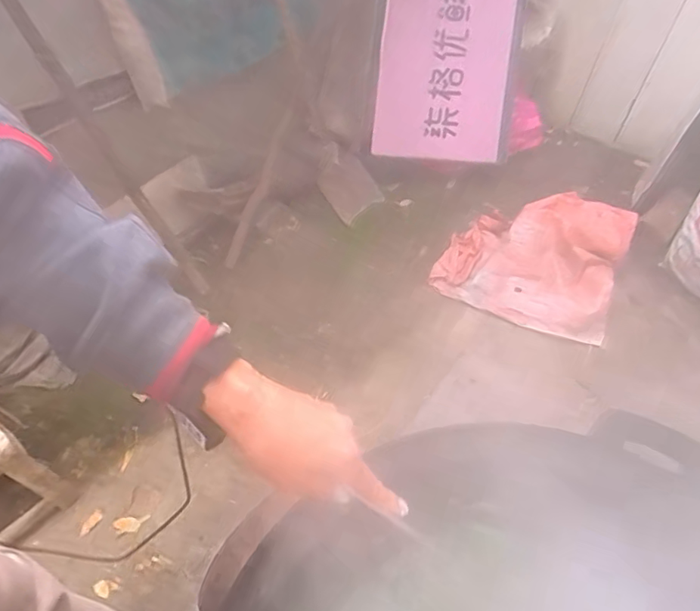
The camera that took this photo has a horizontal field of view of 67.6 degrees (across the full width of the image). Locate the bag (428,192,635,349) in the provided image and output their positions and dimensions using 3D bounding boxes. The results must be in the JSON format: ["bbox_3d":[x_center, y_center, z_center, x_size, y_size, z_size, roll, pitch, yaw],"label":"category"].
[{"bbox_3d":[0.575,-0.185,1.654,0.533,0.141,0.497,20,51,20],"label":"bag"}]

